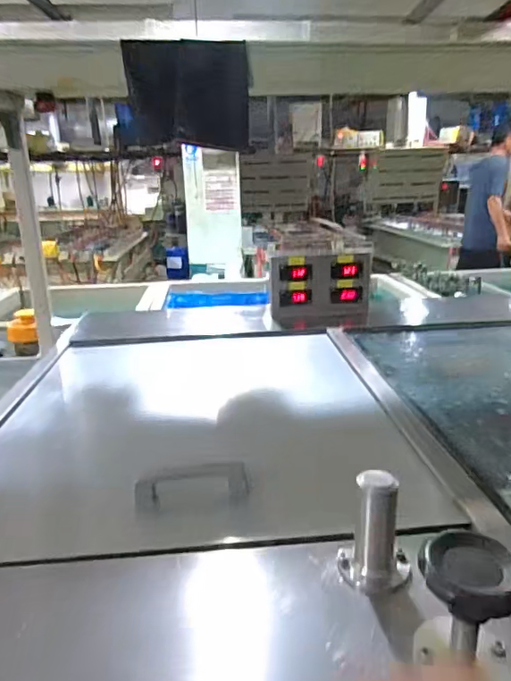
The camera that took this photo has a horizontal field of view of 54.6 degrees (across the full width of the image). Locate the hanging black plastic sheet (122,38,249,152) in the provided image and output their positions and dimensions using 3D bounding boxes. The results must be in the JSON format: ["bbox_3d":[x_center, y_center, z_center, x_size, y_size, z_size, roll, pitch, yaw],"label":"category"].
[{"bbox_3d":[-0.161,-0.582,1.180,0.292,0.229,0.040,5,31,6],"label":"hanging black plastic sheet"}]

